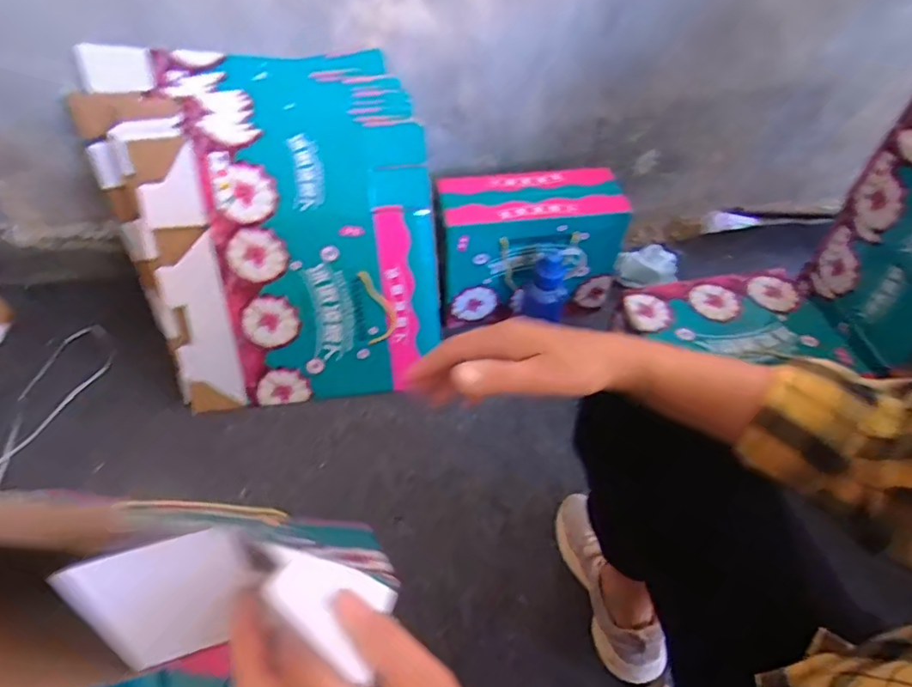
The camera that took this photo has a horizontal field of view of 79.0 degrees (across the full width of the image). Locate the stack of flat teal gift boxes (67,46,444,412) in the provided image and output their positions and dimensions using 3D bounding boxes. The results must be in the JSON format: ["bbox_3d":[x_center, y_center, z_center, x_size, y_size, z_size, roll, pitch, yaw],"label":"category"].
[{"bbox_3d":[-0.300,-0.177,0.938,0.521,0.581,0.093,-5,17,-6],"label":"stack of flat teal gift boxes"}]

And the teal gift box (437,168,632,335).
[{"bbox_3d":[0.143,-0.174,1.090,0.338,0.254,0.186,-8,51,-8],"label":"teal gift box"}]

